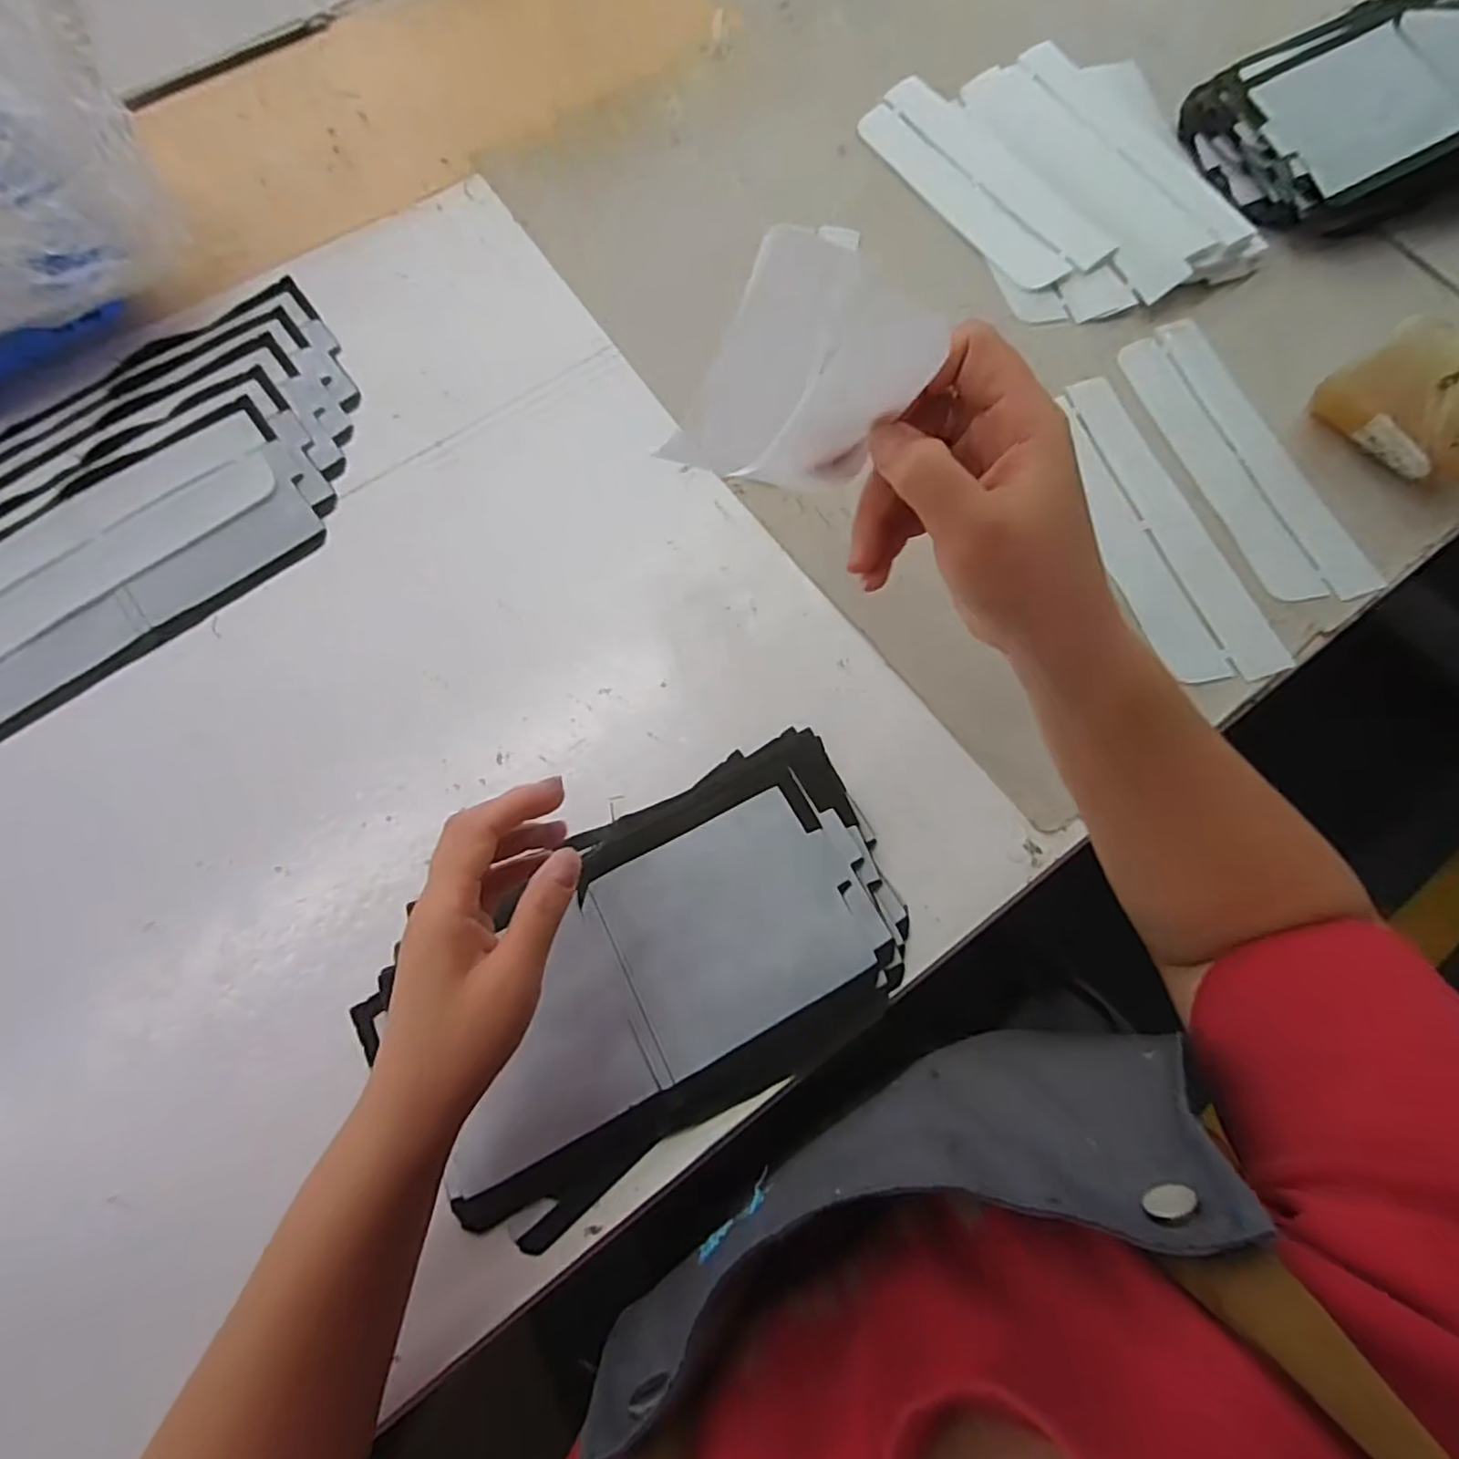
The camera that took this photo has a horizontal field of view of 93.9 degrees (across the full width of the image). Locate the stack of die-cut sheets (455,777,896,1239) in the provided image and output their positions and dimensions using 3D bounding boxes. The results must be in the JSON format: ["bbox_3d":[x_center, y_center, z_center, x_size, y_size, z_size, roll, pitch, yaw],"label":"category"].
[{"bbox_3d":[-0.038,0.126,0.352,0.236,0.016,0.142,-23,74,-8],"label":"stack of die-cut sheets"}]

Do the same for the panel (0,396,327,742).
[{"bbox_3d":[-0.386,-0.104,0.433,0.241,0.012,0.125,-37,78,-10],"label":"panel"}]

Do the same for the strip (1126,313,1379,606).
[{"bbox_3d":[0.340,-0.182,0.456,0.074,0.006,0.224,-16,72,-4],"label":"strip"}]

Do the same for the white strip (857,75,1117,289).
[{"bbox_3d":[0.188,-0.422,0.524,0.065,0.014,0.227,-32,77,-9],"label":"white strip"}]

